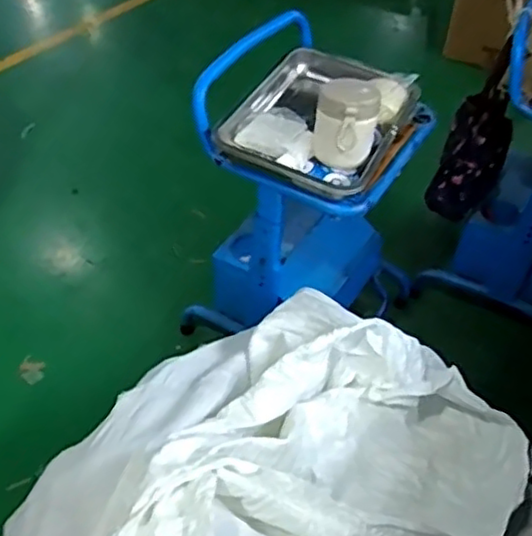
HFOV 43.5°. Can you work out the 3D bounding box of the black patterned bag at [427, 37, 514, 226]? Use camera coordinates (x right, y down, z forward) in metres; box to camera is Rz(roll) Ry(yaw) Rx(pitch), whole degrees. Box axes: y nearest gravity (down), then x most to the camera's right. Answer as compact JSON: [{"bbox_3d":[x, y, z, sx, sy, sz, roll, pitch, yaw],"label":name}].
[{"bbox_3d":[0.454,-0.275,1.425,0.127,0.360,0.196,21,48,16],"label":"black patterned bag"}]

